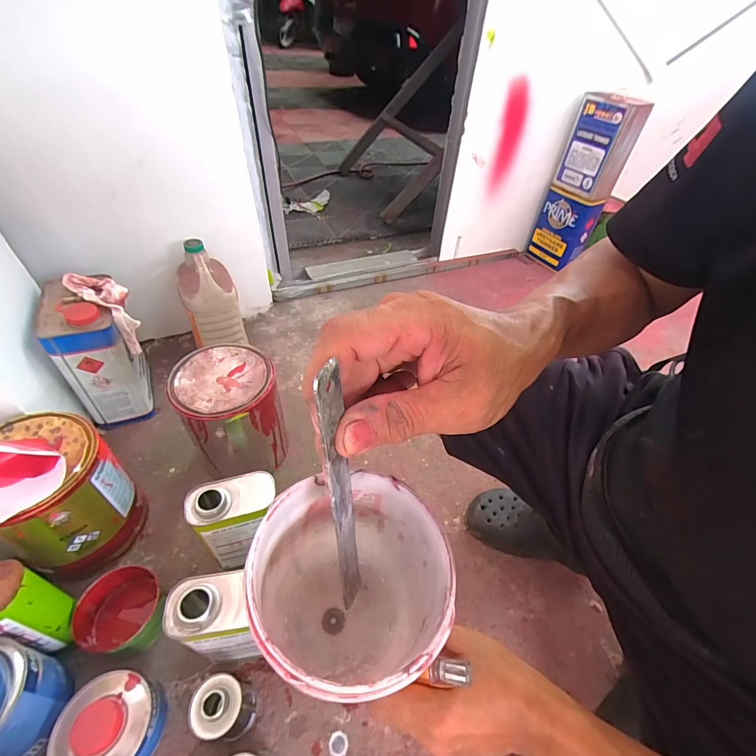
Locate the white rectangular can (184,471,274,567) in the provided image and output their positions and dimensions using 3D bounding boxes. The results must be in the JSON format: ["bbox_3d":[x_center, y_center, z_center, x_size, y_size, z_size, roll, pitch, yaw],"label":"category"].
[{"bbox_3d":[-0.201,0.210,0.548,0.109,0.149,0.062,-11,49,-14],"label":"white rectangular can"}]

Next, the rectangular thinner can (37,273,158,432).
[{"bbox_3d":[-0.524,-0.044,0.726,0.119,0.258,0.159,-16,50,-20],"label":"rectangular thinner can"}]

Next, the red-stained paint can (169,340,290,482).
[{"bbox_3d":[-0.261,0.073,0.675,0.155,0.210,0.153,3,46,-3],"label":"red-stained paint can"}]

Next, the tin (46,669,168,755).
[{"bbox_3d":[-0.312,0.409,0.436,0.096,0.073,0.096,3,46,-3],"label":"tin"}]

